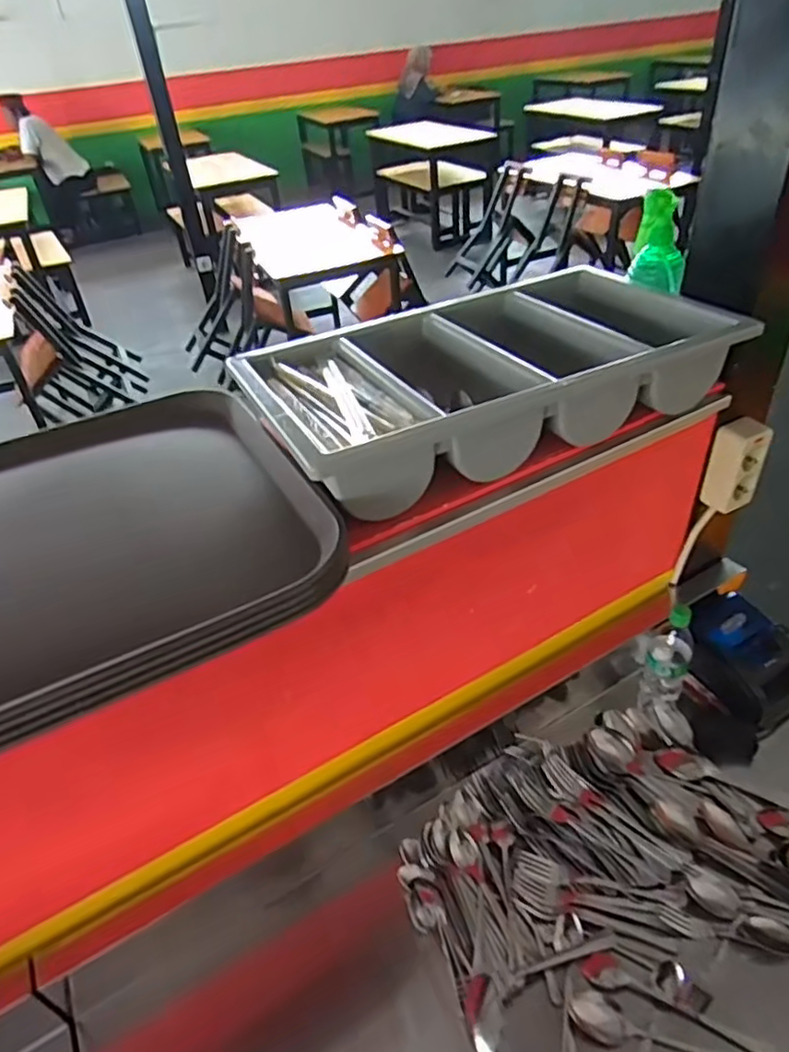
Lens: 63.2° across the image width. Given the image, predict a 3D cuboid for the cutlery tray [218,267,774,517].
[{"bbox_3d":[0.091,-0.181,0.736,0.491,0.097,0.318,-21,42,-18],"label":"cutlery tray"}]

